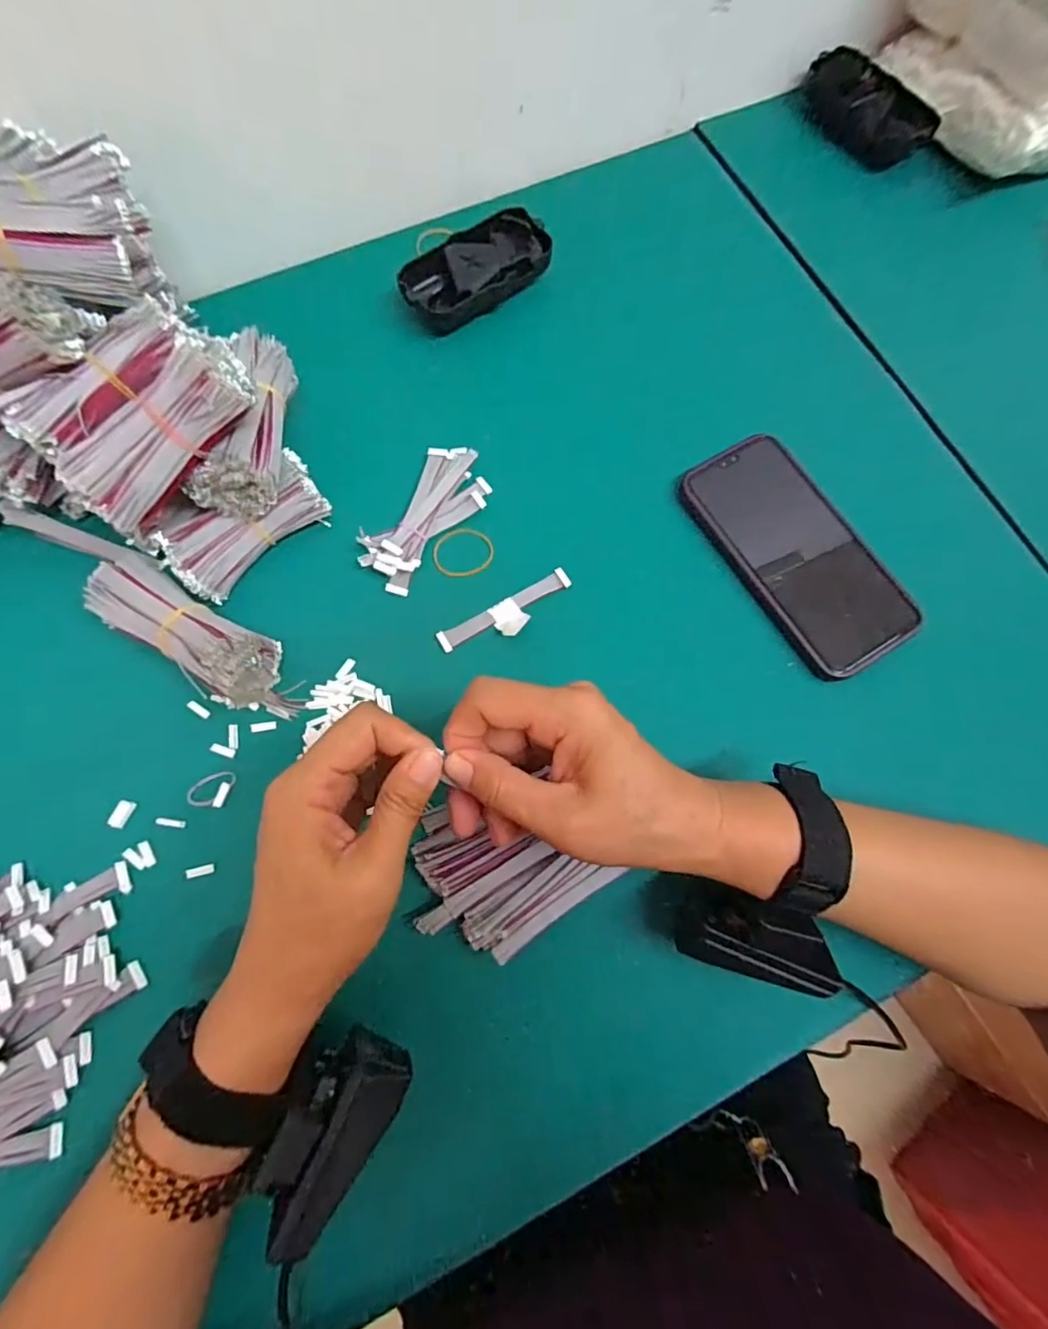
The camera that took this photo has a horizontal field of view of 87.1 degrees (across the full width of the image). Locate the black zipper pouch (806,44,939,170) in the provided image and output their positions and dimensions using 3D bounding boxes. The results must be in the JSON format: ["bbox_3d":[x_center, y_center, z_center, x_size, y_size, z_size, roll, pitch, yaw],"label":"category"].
[{"bbox_3d":[0.281,-0.452,0.454,0.108,0.050,0.021,31,76,7],"label":"black zipper pouch"}]

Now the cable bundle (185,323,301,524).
[{"bbox_3d":[-0.160,-0.137,0.316,0.043,0.046,0.100,2,75,-1],"label":"cable bundle"}]

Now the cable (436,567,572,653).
[{"bbox_3d":[-0.009,-0.030,0.338,0.088,0.013,0.024,-30,78,-9],"label":"cable"}]

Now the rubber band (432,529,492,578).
[{"bbox_3d":[-0.039,-0.071,0.353,0.038,0.008,0.031,-5,75,-3],"label":"rubber band"}]

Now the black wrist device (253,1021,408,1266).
[{"bbox_3d":[-0.076,0.183,0.214,0.036,0.027,0.064,31,76,7],"label":"black wrist device"}]

